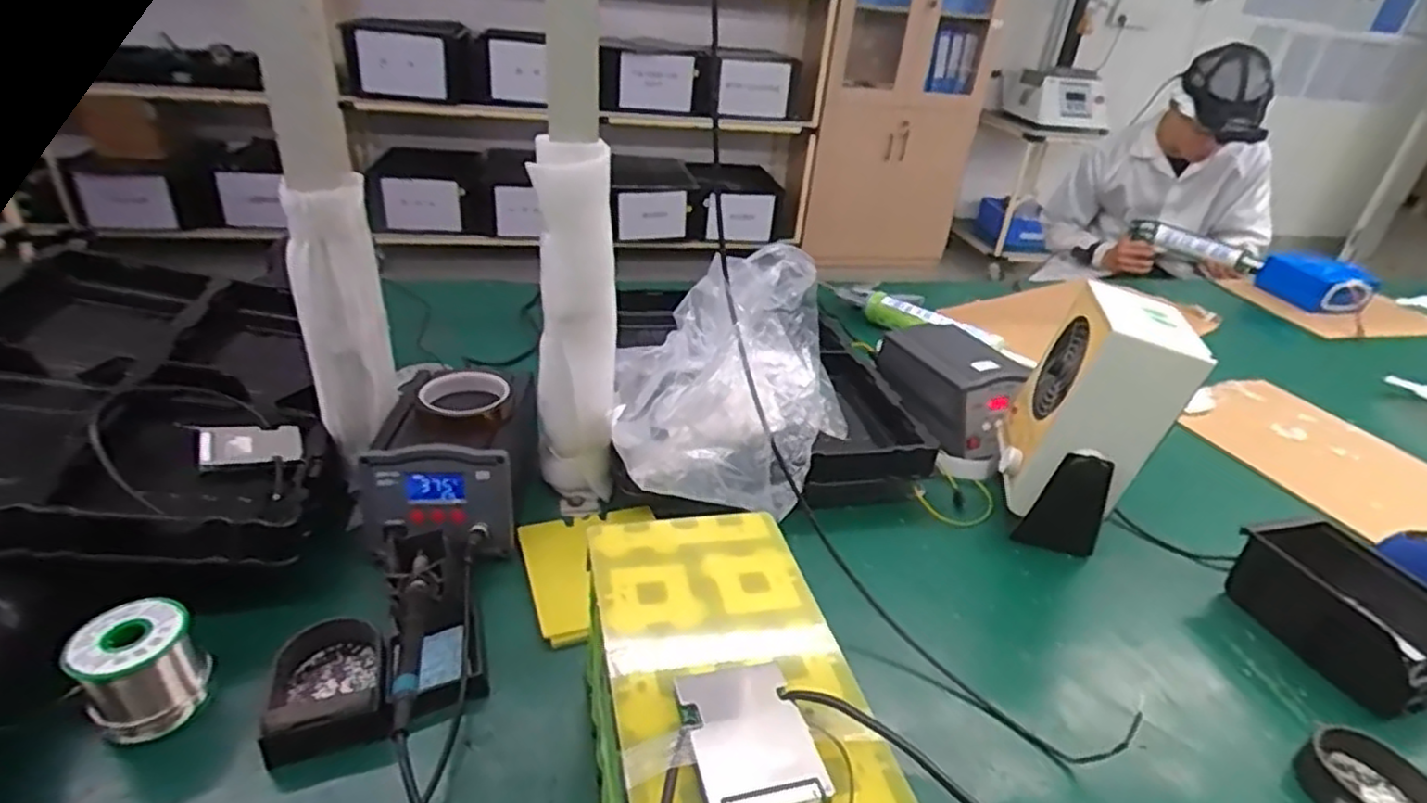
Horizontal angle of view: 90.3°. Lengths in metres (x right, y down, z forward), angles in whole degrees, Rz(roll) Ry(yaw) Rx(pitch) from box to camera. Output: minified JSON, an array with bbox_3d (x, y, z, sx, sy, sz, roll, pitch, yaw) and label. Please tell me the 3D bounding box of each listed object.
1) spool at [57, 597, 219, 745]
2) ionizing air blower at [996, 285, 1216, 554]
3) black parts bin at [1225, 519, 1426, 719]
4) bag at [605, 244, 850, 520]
[{"bbox_3d":[-0.401,0.190,0.499,0.067,0.080,0.063,4,31,-3],"label":"spool"},{"bbox_3d":[0.384,0.020,0.747,0.126,0.251,0.147,12,31,10],"label":"ionizing air blower"},{"bbox_3d":[0.592,0.196,0.662,0.115,0.074,0.168,-5,33,-18],"label":"black parts bin"},{"bbox_3d":[0.028,-0.045,0.707,0.240,0.202,0.264,3,31,-5],"label":"bag"}]

